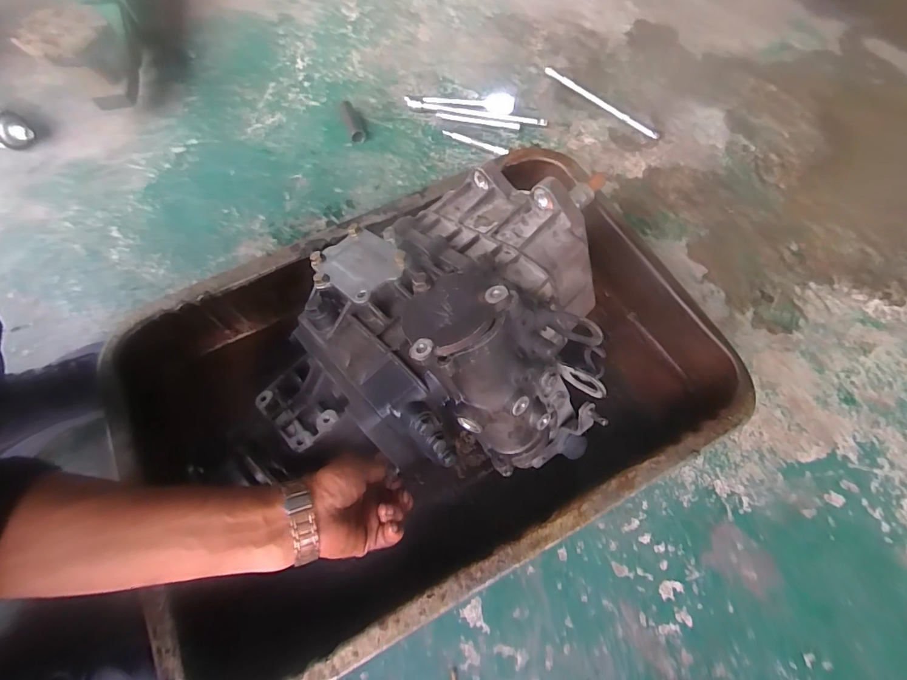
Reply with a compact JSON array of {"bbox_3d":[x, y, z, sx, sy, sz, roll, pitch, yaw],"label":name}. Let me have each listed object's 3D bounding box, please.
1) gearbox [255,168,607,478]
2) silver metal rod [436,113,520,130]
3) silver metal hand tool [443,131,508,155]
[{"bbox_3d":[-0.018,-0.033,0.444,0.318,0.216,0.288,2,67,4],"label":"gearbox"},{"bbox_3d":[0.042,-0.388,0.779,0.150,0.004,0.016,14,69,9],"label":"silver metal rod"},{"bbox_3d":[0.037,-0.343,0.762,0.122,0.004,0.012,25,71,13],"label":"silver metal hand tool"}]

